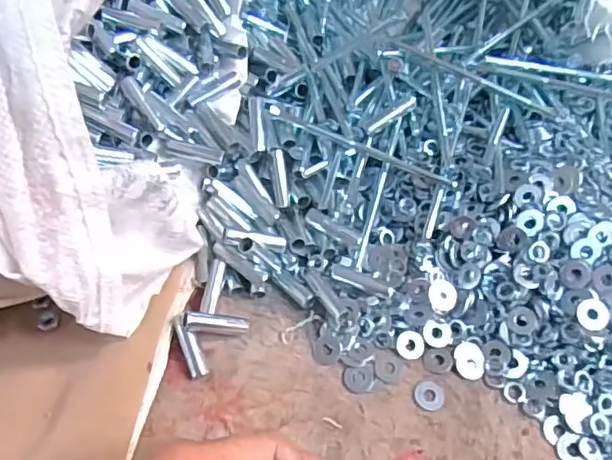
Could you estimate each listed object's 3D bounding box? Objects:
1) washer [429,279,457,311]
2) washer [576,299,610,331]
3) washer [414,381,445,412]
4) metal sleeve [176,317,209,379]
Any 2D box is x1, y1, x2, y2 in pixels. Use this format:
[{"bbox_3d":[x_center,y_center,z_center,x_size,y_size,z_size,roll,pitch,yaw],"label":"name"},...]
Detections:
[{"bbox_3d":[0.094,0.045,0.407,0.019,0.004,0.021,4,75,-4],"label":"washer"},{"bbox_3d":[0.178,0.053,0.369,0.018,0.004,0.020,-2,73,17],"label":"washer"},{"bbox_3d":[0.079,0.105,0.377,0.019,0.004,0.019,2,56,-3],"label":"washer"},{"bbox_3d":[-0.074,0.074,0.381,0.011,0.007,0.041,-20,74,-16],"label":"metal sleeve"}]

